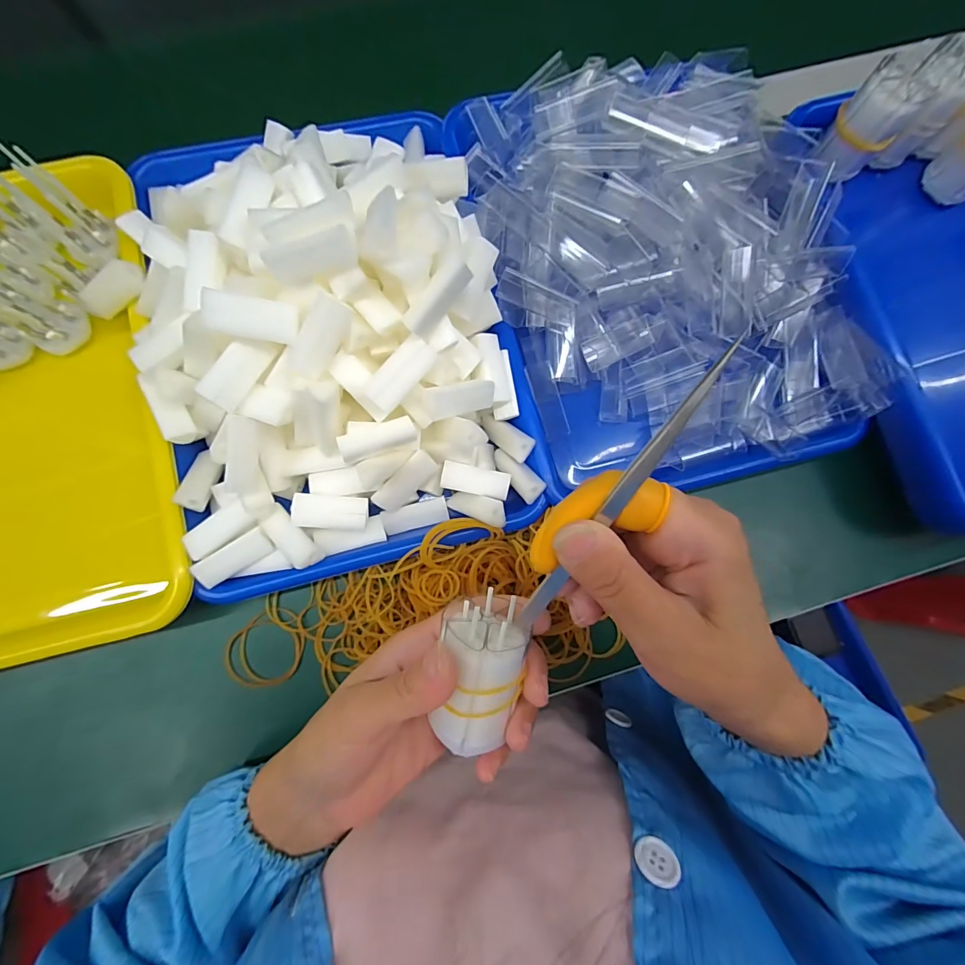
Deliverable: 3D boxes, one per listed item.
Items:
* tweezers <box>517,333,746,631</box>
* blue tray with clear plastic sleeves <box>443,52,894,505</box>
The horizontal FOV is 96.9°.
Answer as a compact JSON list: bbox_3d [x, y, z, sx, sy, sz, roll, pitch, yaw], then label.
[{"bbox_3d":[0.047,0.010,0.156,0.009,0.009,0.131,29,120,3],"label":"tweezers"},{"bbox_3d":[0.128,-0.159,0.308,0.238,0.069,0.316,-15,81,-4],"label":"blue tray with clear plastic sleeves"}]

